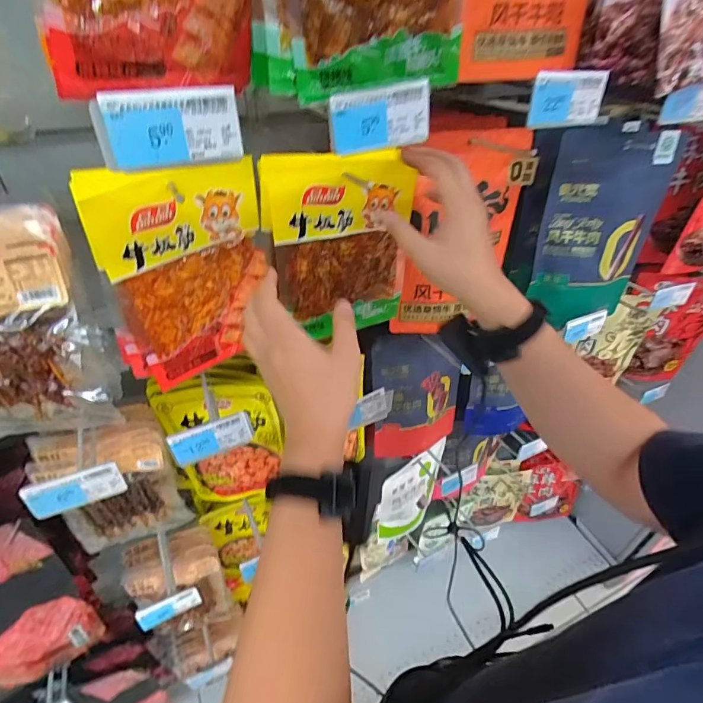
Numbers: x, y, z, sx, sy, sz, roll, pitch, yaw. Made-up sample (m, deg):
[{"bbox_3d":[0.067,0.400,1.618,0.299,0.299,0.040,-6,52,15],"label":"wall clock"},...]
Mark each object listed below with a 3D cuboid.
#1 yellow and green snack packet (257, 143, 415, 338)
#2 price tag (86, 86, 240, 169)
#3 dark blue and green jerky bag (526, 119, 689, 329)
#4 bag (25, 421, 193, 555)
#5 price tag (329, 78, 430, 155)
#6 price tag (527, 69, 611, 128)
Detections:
[{"bbox_3d":[-0.007,-0.109,0.489,0.149,0.207,0.026,-13,40,-15],"label":"yellow and green snack packet"},{"bbox_3d":[-0.114,-0.141,0.282,0.084,0.042,0.006,-13,43,-17],"label":"price tag"},{"bbox_3d":[0.346,-0.166,0.632,0.172,0.273,0.025,0,31,-8],"label":"dark blue and green jerky bag"},{"bbox_3d":[-0.322,0.185,0.615,0.144,0.223,0.044,-13,43,-16],"label":"bag"},{"bbox_3d":[0.024,-0.177,0.340,0.080,0.043,0.011,-17,37,-15],"label":"price tag"},{"bbox_3d":[0.202,-0.236,0.415,0.085,0.045,0.007,-13,43,-16],"label":"price tag"}]

